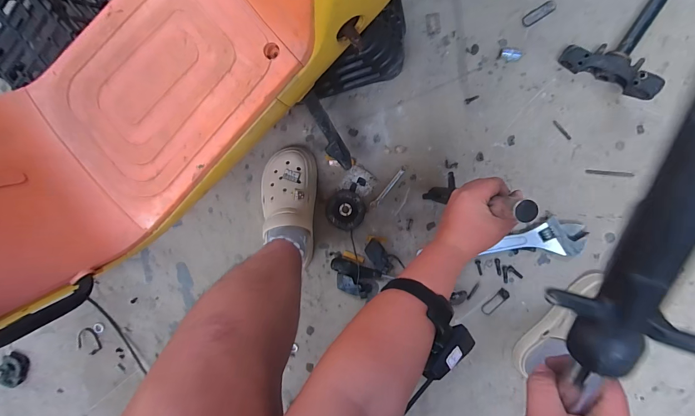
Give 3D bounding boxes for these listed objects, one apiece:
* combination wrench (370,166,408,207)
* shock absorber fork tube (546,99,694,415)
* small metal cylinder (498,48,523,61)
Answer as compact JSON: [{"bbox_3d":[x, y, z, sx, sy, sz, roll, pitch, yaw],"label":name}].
[{"bbox_3d":[0.093,-0.047,0.710,0.015,0.007,0.114,40,99,2],"label":"combination wrench"},{"bbox_3d":[0.176,0.046,0.195,0.062,0.034,0.264,1,120,7],"label":"shock absorber fork tube"},{"bbox_3d":[0.335,-0.315,0.655,0.049,0.015,0.022,9,97,6],"label":"small metal cylinder"}]

